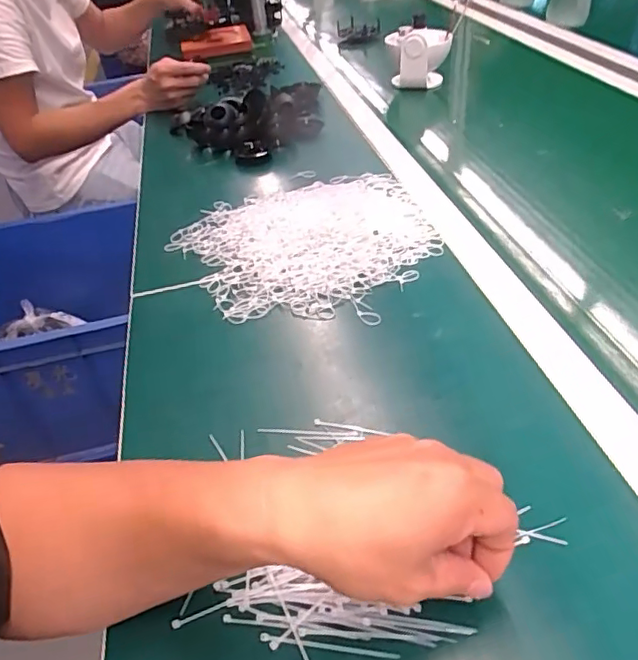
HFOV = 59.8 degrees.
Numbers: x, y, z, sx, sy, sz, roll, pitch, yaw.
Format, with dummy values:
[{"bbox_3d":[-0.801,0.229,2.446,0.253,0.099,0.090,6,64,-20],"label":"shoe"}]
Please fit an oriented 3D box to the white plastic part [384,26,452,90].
[{"bbox_3d":[0.179,-0.495,1.018,0.117,0.111,0.084,7,42,15],"label":"white plastic part"}]

